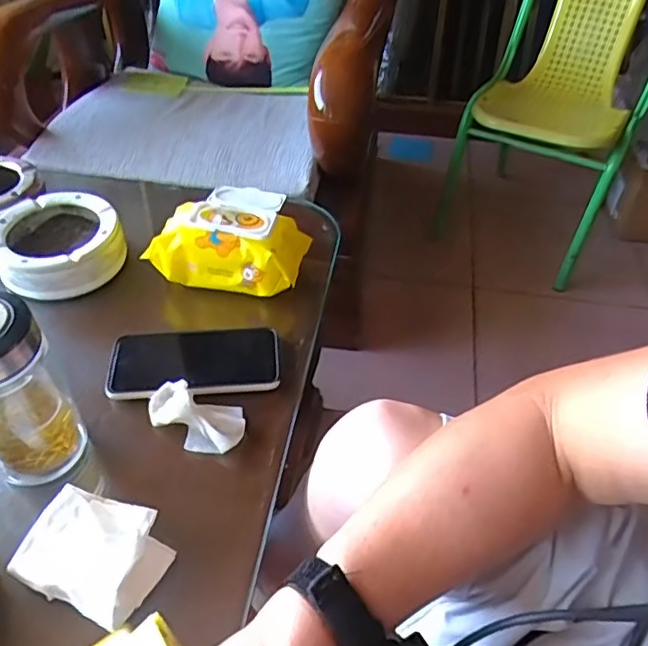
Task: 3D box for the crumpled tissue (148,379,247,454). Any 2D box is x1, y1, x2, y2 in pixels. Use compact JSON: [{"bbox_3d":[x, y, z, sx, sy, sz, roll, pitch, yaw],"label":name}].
[{"bbox_3d":[-0.119,0.083,0.540,0.091,0.028,0.053,11,45,10],"label":"crumpled tissue"}]

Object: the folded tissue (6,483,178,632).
[{"bbox_3d":[-0.173,0.172,0.448,0.099,0.029,0.079,18,47,16],"label":"folded tissue"}]

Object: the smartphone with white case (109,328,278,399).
[{"bbox_3d":[-0.129,0.037,0.589,0.165,0.018,0.079,-2,49,-4],"label":"smartphone with white case"}]

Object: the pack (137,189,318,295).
[{"bbox_3d":[-0.100,-0.106,0.685,0.158,0.064,0.131,8,45,6],"label":"pack"}]

